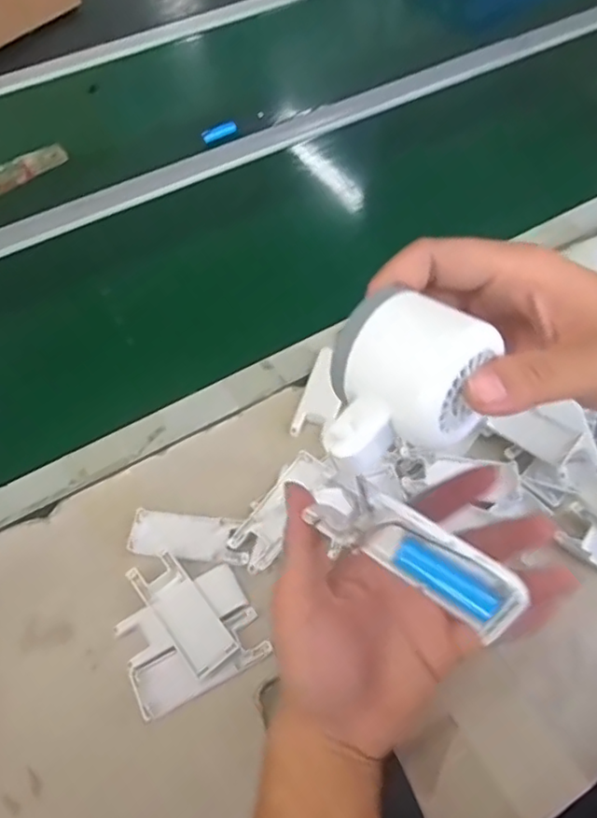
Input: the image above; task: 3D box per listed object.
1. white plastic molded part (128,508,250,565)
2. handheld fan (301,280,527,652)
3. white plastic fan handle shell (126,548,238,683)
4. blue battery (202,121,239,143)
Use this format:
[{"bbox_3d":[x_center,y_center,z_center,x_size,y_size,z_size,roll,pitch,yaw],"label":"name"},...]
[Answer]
[{"bbox_3d":[-0.094,0.110,0.526,0.102,0.005,0.039,6,57,5],"label":"white plastic molded part"},{"bbox_3d":[0.049,0.025,0.274,0.075,0.059,0.146,-14,105,-6],"label":"handheld fan"},{"bbox_3d":[-0.091,0.163,0.488,0.039,0.018,0.100,-36,65,-17],"label":"white plastic fan handle shell"},{"bbox_3d":[-0.109,-0.387,0.849,0.052,0.018,0.018,-36,63,-20],"label":"blue battery"}]

